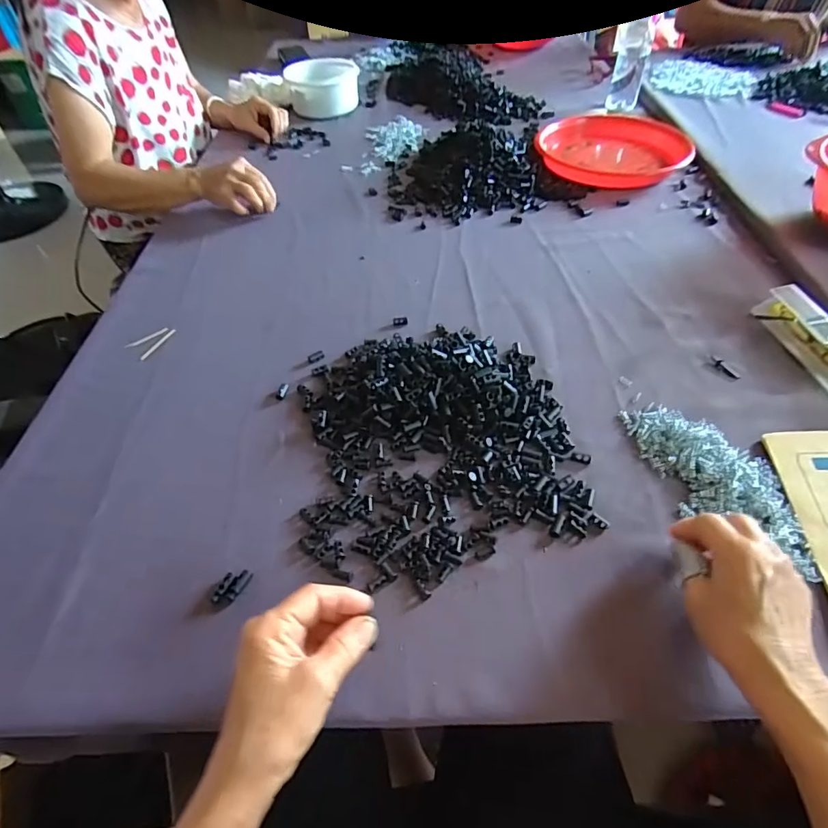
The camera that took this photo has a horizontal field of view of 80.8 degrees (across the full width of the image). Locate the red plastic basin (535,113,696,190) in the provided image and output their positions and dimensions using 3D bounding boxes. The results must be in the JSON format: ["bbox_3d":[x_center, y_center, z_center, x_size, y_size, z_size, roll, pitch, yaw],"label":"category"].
[{"bbox_3d":[0.340,-0.468,0.842,0.242,0.045,0.221,-2,49,3],"label":"red plastic basin"}]

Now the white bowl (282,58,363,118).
[{"bbox_3d":[-0.206,-0.745,1.114,0.165,0.077,0.149,-9,49,-3],"label":"white bowl"}]

